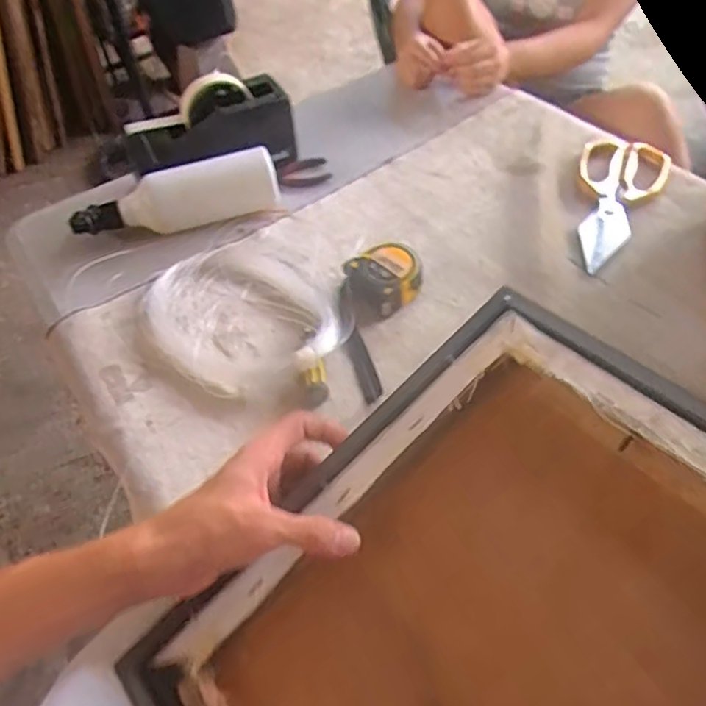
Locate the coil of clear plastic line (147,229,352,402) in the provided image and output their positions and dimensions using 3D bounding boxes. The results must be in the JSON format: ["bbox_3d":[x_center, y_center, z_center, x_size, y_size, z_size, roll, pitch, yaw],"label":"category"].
[{"bbox_3d":[-0.108,-0.054,0.585,0.190,0.027,0.229,-22,51,-12],"label":"coil of clear plastic line"}]

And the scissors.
[{"bbox_3d":[0.292,-0.170,0.653,0.094,0.012,0.221,15,53,19],"label":"scissors"}]

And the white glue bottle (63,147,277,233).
[{"bbox_3d":[-0.204,-0.182,0.675,0.235,0.052,0.050,-15,56,-11],"label":"white glue bottle"}]

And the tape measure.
[{"bbox_3d":[0.032,-0.073,0.588,0.071,0.041,0.064,-24,53,-14],"label":"tape measure"}]

